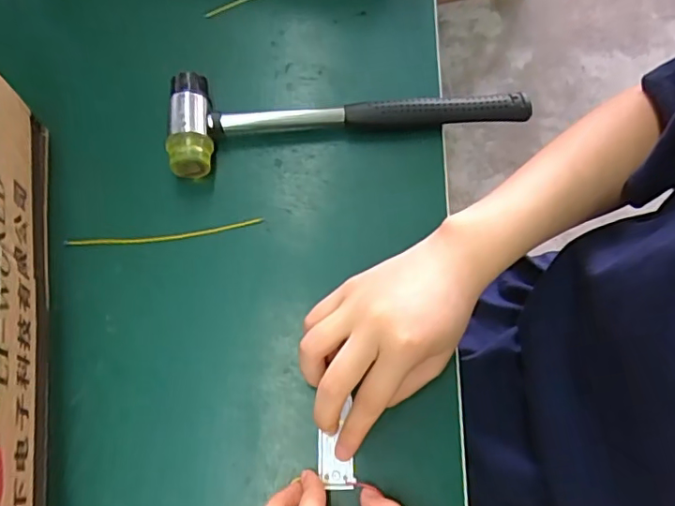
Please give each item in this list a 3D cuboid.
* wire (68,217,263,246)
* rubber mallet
[{"bbox_3d":[-0.115,-0.012,0.363,0.129,0.004,0.009,-8,69,-1],"label":"wire"},{"bbox_3d":[0.011,-0.091,0.375,0.248,0.036,0.069,-2,70,0],"label":"rubber mallet"}]

